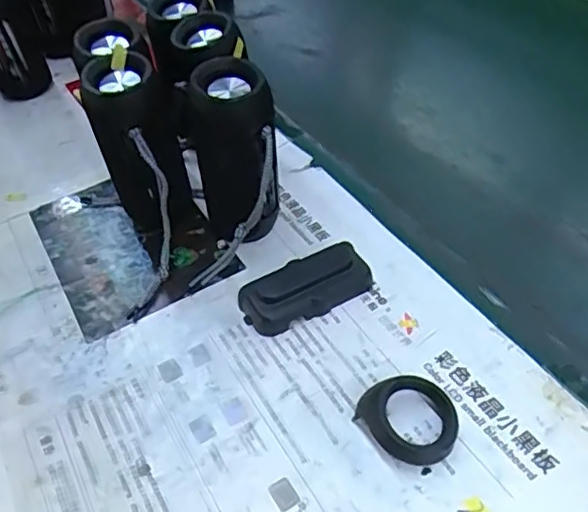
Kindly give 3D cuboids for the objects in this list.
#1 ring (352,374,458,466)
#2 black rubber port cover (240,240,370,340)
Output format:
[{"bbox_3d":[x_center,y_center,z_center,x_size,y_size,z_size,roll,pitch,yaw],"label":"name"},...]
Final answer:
[{"bbox_3d":[0.076,0.109,0.413,0.063,0.026,0.054,-9,45,-1],"label":"ring"},{"bbox_3d":[0.010,0.025,0.509,0.105,0.022,0.051,-25,47,-17],"label":"black rubber port cover"}]

